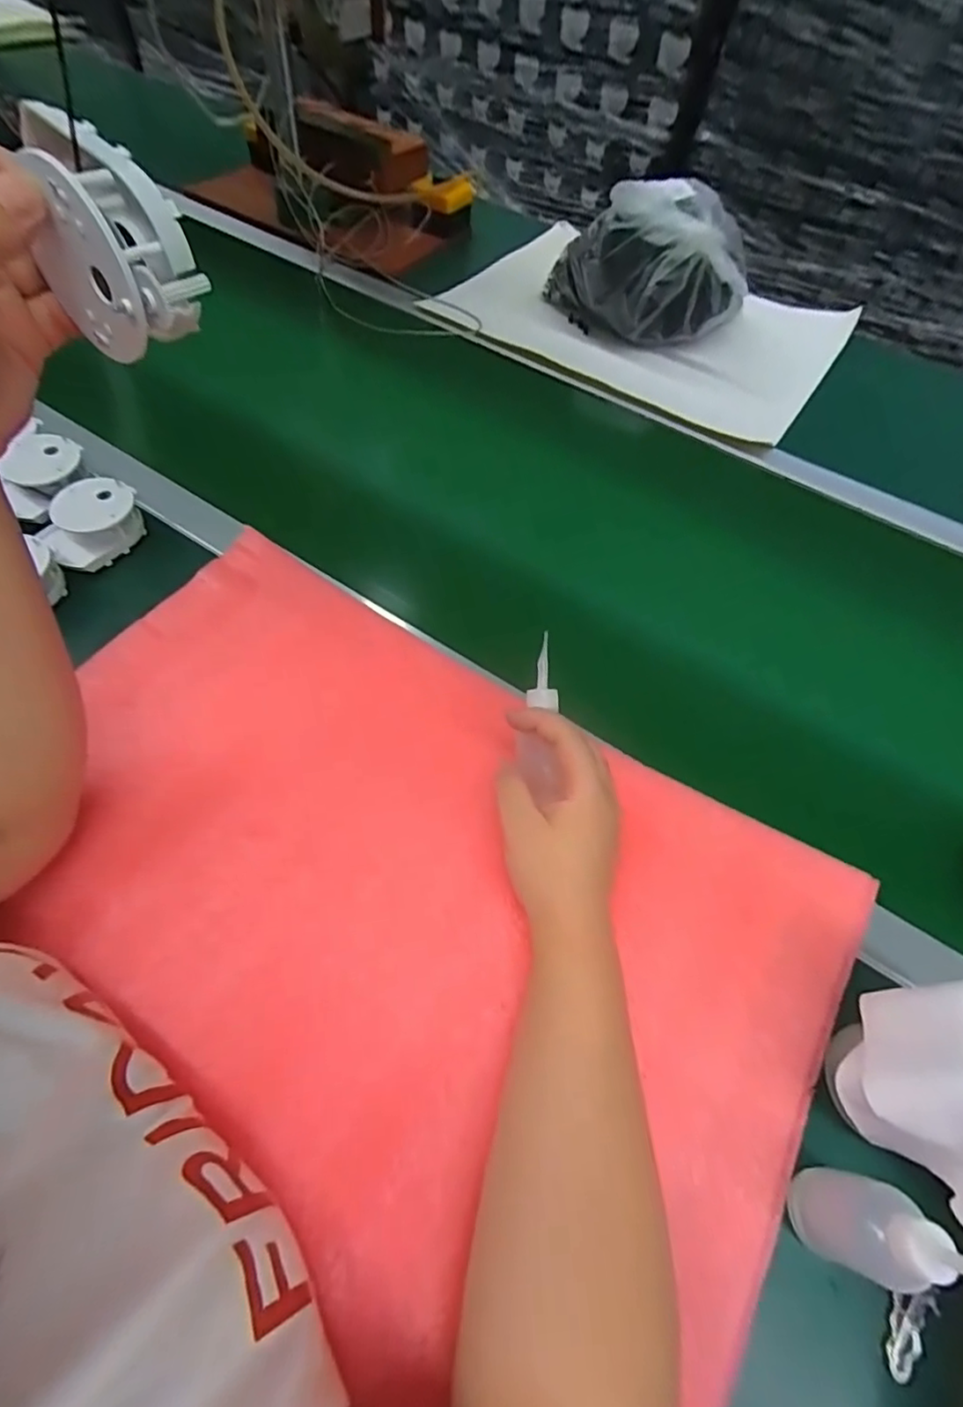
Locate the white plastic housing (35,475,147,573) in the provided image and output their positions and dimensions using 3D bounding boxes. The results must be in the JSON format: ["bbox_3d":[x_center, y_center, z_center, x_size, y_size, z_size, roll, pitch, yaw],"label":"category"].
[{"bbox_3d":[-0.333,-0.154,0.512,0.065,0.038,0.085,27,60,14],"label":"white plastic housing"}]

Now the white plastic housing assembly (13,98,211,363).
[{"bbox_3d":[-0.138,-0.174,0.225,0.055,0.068,0.036,33,61,17],"label":"white plastic housing assembly"}]

